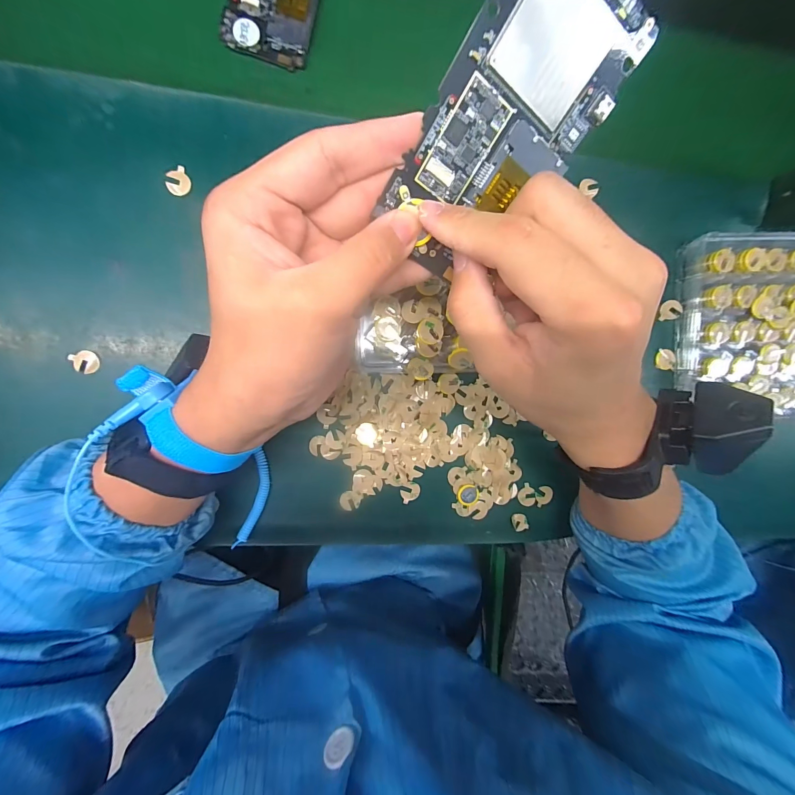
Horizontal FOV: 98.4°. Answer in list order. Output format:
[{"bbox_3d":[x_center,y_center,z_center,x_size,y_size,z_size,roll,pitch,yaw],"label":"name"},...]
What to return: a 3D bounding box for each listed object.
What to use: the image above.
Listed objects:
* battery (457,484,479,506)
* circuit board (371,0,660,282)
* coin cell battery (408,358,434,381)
[{"bbox_3d":[0.066,0.091,0.317,0.020,0.004,0.019,13,91,-9],"label":"battery"},{"bbox_3d":[0.047,-0.117,0.151,0.065,0.004,0.125,26,114,-22],"label":"circuit board"},{"bbox_3d":[0.018,-0.022,0.263,0.019,0.004,0.018,6,76,6],"label":"coin cell battery"}]

